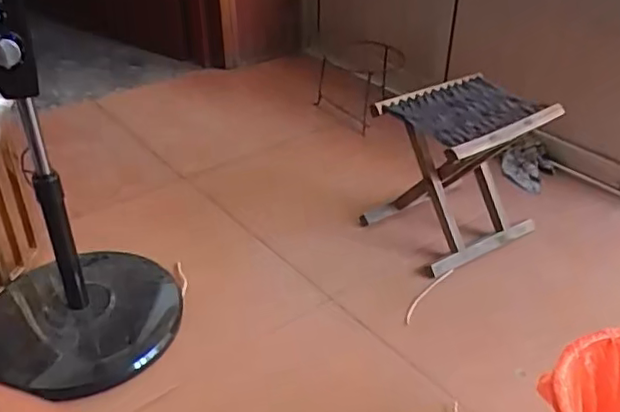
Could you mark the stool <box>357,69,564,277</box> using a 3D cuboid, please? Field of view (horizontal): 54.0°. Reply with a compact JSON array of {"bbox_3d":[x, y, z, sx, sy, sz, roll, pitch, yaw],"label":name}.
[{"bbox_3d":[0.317,-0.075,1.320,0.312,0.301,0.244,-20,39,-27],"label":"stool"}]

